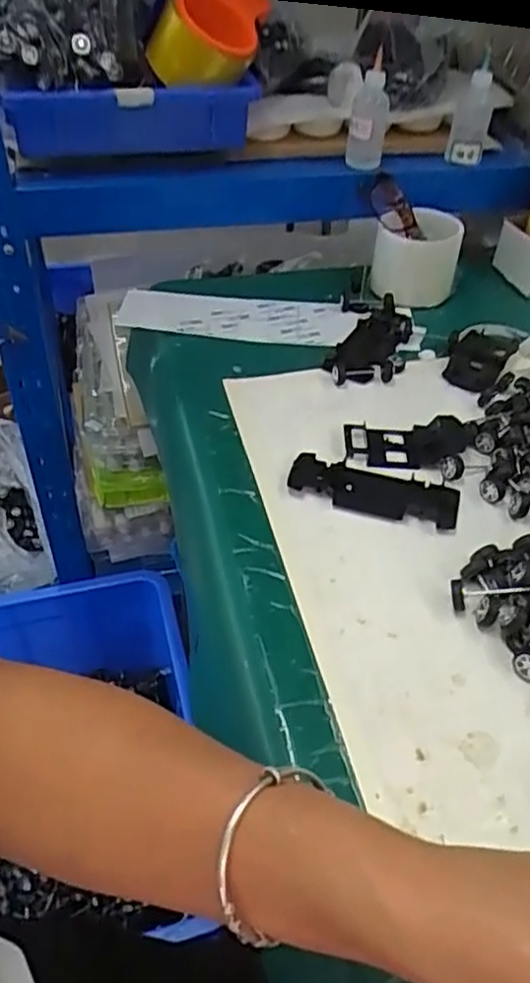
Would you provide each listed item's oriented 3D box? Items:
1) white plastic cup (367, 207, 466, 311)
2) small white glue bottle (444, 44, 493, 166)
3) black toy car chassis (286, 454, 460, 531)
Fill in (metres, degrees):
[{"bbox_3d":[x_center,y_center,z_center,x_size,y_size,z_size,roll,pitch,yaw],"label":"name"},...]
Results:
[{"bbox_3d":[0.158,-0.244,0.717,0.086,0.074,0.072,14,46,11],"label":"white plastic cup"},{"bbox_3d":[0.217,-0.397,0.715,0.038,0.101,0.028,14,46,11],"label":"small white glue bottle"},{"bbox_3d":[0.082,-0.002,0.514,0.123,0.008,0.046,13,45,9],"label":"black toy car chassis"}]

